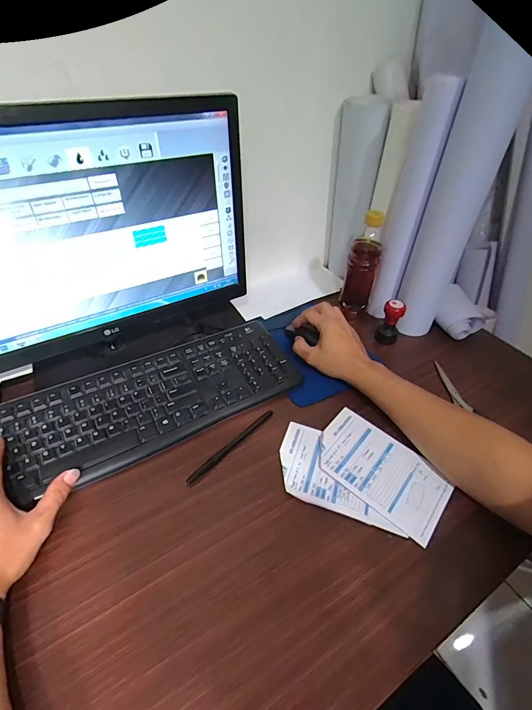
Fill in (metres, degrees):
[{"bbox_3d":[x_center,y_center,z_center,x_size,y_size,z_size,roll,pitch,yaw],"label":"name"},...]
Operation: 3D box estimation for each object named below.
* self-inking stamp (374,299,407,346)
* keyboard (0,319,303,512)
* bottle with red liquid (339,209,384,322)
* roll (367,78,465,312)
[{"bbox_3d":[0.215,-0.059,0.615,0.036,0.073,0.034,23,48,20],"label":"self-inking stamp"},{"bbox_3d":[-0.158,0.062,0.496,0.420,0.022,0.154,-19,48,-22],"label":"keyboard"},{"bbox_3d":[0.172,-0.160,0.637,0.053,0.183,0.055,15,46,13],"label":"bottle with red liquid"},{"bbox_3d":[0.222,-0.225,0.577,0.050,0.340,0.067,11,45,9],"label":"roll"}]

